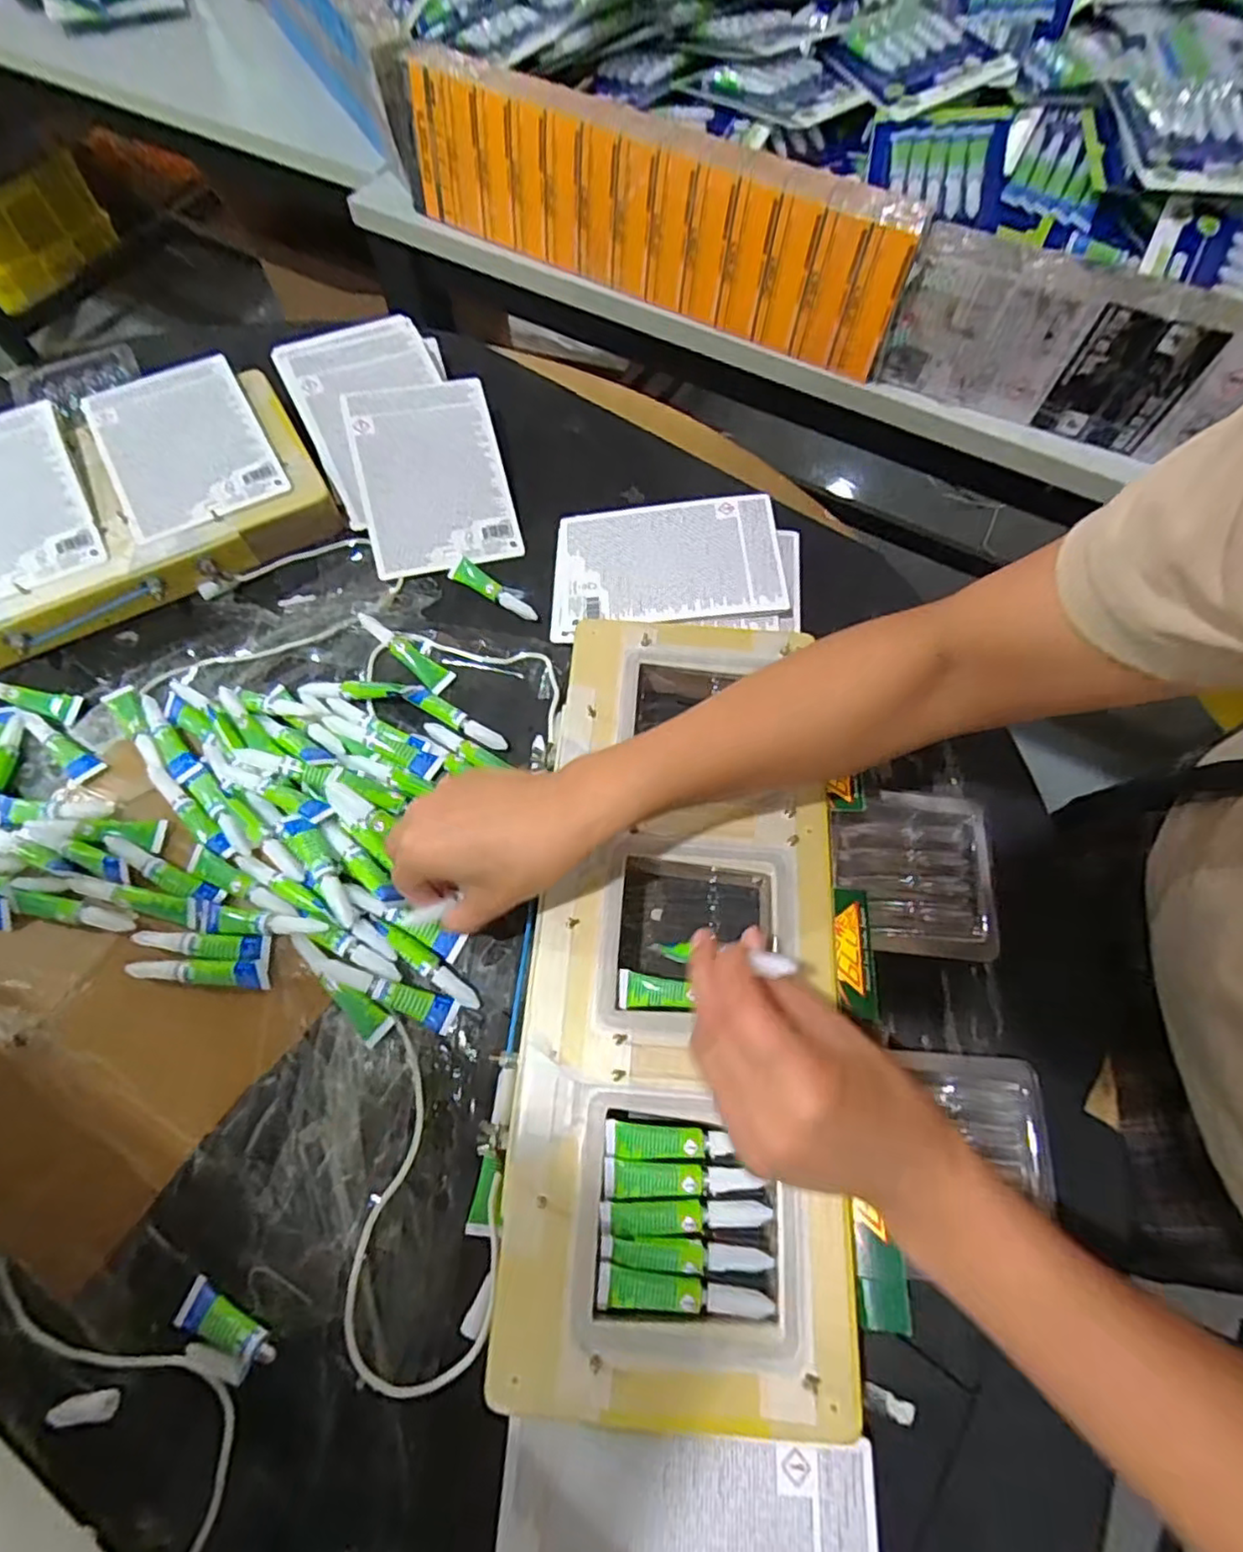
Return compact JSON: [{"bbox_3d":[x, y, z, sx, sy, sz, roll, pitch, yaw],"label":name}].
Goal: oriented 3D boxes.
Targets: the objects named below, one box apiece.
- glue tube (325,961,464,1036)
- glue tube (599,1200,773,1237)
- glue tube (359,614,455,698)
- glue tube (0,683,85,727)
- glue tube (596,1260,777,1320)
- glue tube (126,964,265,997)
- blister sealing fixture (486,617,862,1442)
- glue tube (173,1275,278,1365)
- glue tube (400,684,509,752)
[{"bbox_3d":[-0.134,0.125,0.381,0.079,0.007,0.019,25,67,-7],"label":"glue tube"},{"bbox_3d":[0.031,0.216,0.322,0.083,0.005,0.015,2,66,0],"label":"glue tube"},{"bbox_3d":[-0.160,-0.089,0.481,0.082,0.007,0.019,35,86,4],"label":"glue tube"},{"bbox_3d":[-0.419,-0.059,0.463,0.080,0.008,0.021,18,67,7],"label":"glue tube"},{"bbox_3d":[0.030,0.244,0.311,0.081,0.007,0.017,7,66,2],"label":"glue tube"},{"bbox_3d":[-0.246,0.112,0.381,0.081,0.010,0.014,4,66,0],"label":"glue tube"},{"bbox_3d":[0.035,0.098,0.390,0.164,0.045,0.420,3,66,0],"label":"blister sealing fixture"},{"bbox_3d":[-0.193,0.270,0.323,0.055,0.010,0.020,19,67,7],"label":"glue tube"},{"bbox_3d":[-0.115,-0.041,0.461,0.083,0.009,0.015,29,68,11],"label":"glue tube"}]

